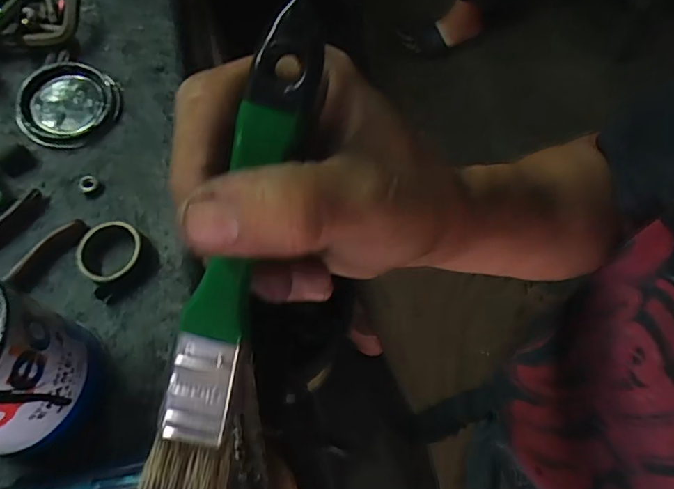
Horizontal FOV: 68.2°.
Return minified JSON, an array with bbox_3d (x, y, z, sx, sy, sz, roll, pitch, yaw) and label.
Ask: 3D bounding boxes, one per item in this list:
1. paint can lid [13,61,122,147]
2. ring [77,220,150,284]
[{"bbox_3d":[-0.210,-0.110,0.392,0.070,0.019,0.068,-1,64,1],"label":"paint can lid"},{"bbox_3d":[-0.152,0.006,0.340,0.041,0.019,0.045,-1,64,1],"label":"ring"}]

